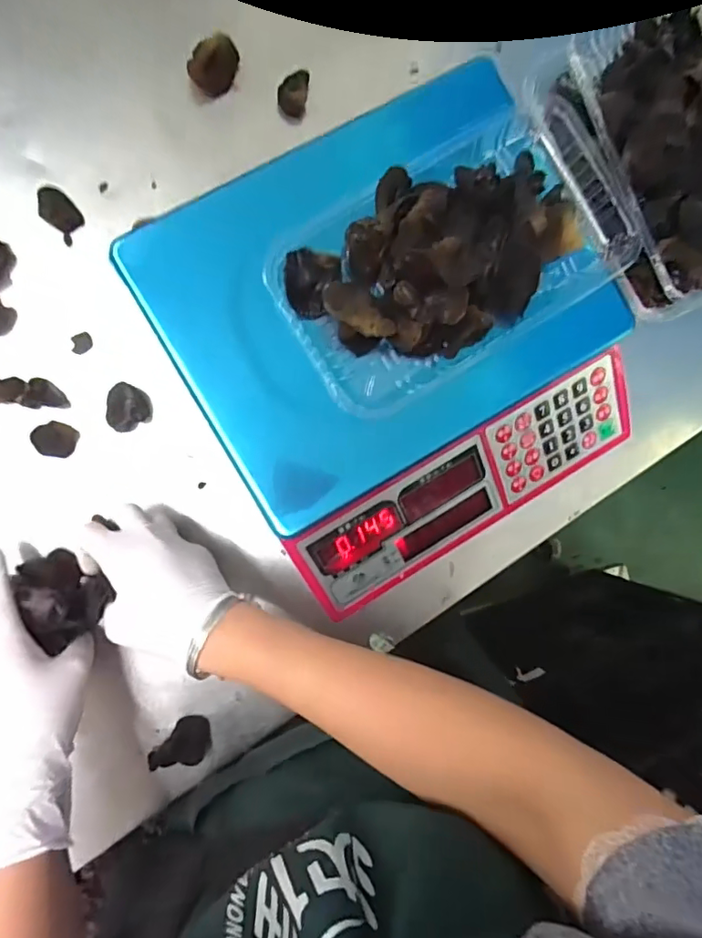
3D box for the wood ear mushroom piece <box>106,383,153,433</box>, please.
[{"bbox_3d":[-0.181,-0.050,0.438,0.031,0.014,0.038,6,88,-8],"label":"wood ear mushroom piece"}]

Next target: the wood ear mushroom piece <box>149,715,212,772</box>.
[{"bbox_3d":[-0.140,0.224,0.436,0.048,0.013,0.033,-8,90,-8],"label":"wood ear mushroom piece"}]

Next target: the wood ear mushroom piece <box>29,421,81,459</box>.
[{"bbox_3d":[-0.242,-0.025,0.432,0.033,0.011,0.028,20,86,-7],"label":"wood ear mushroom piece"}]

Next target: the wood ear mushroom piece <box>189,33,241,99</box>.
[{"bbox_3d":[-0.116,-0.338,0.451,0.031,0.032,0.042,24,86,-7],"label":"wood ear mushroom piece"}]

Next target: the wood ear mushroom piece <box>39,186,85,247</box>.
[{"bbox_3d":[-0.236,-0.208,0.435,0.026,0.014,0.039,-44,95,-6],"label":"wood ear mushroom piece"}]

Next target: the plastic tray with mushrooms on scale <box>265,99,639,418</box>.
[{"bbox_3d":[0.076,-0.146,0.340,0.243,0.055,0.128,-34,94,-7],"label":"plastic tray with mushrooms on scale"}]

